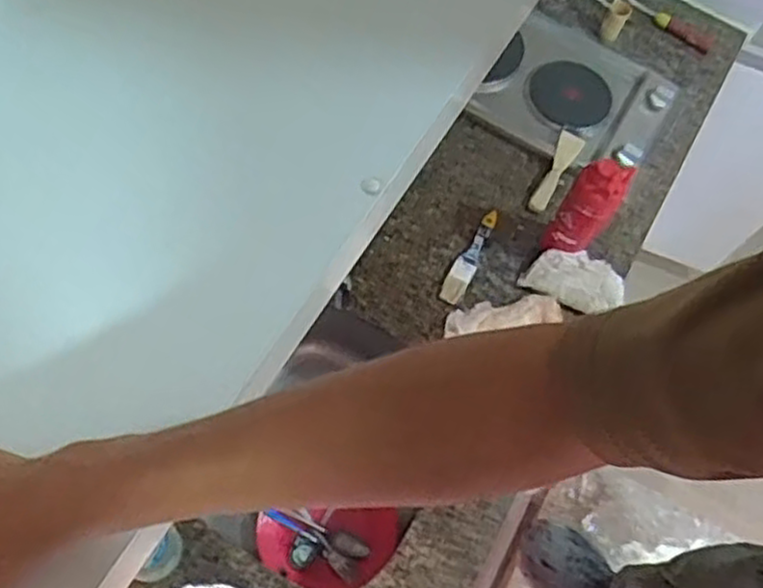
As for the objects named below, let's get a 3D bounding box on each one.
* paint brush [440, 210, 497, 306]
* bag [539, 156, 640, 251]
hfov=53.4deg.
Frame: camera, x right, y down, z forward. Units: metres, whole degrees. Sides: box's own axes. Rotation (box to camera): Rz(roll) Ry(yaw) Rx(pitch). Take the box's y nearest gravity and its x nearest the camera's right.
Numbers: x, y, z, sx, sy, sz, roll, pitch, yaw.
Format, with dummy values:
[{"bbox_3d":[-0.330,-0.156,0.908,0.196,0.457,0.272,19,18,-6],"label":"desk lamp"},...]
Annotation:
[{"bbox_3d":[0.145,-0.064,1.251,0.040,0.026,0.166,25,66,3],"label":"paint brush"},{"bbox_3d":[0.311,-0.128,1.148,0.078,0.196,0.070,35,67,8],"label":"bag"}]

